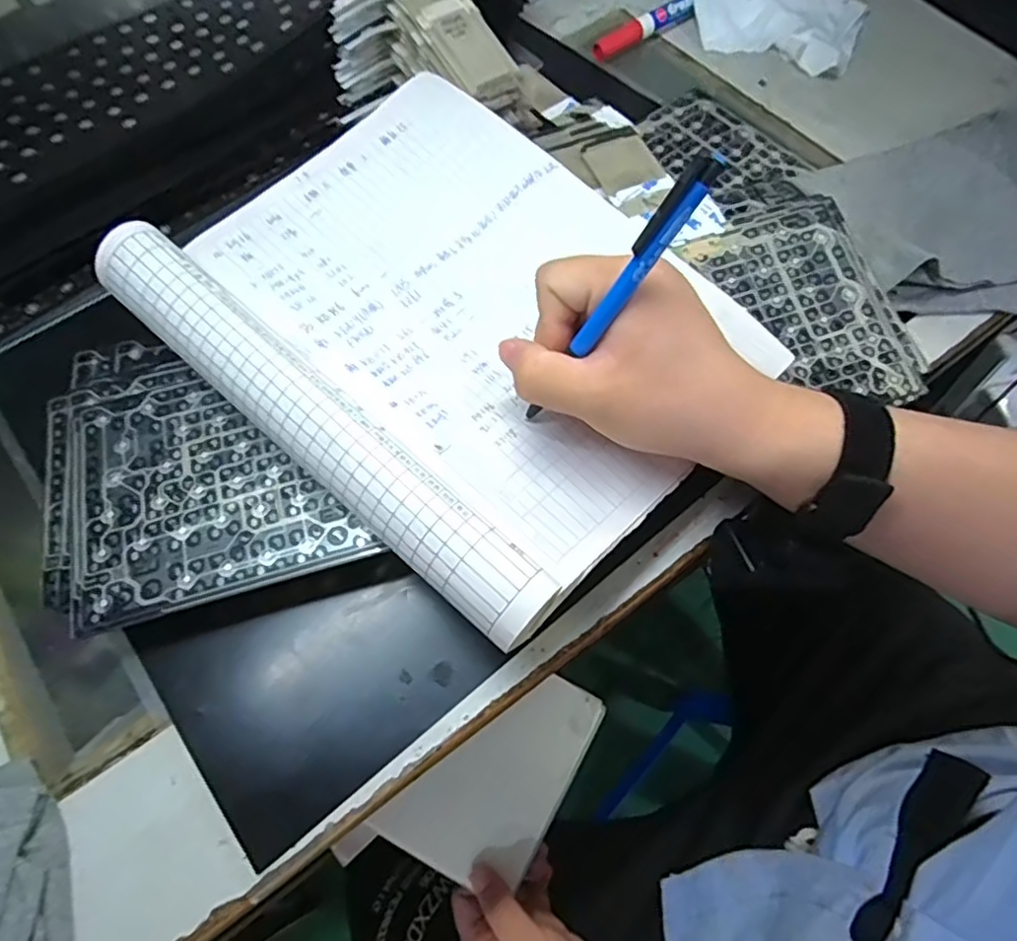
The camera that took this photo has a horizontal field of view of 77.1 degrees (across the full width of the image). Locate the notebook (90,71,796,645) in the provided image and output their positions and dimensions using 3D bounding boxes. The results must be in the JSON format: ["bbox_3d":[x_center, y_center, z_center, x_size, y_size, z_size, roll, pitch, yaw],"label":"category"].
[{"bbox_3d":[-0.032,-0.090,0.336,0.289,0.046,0.227,38,70,20],"label":"notebook"}]

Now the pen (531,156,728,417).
[{"bbox_3d":[0.042,-0.067,0.261,0.008,0.133,0.008,-8,57,-37],"label":"pen"}]

